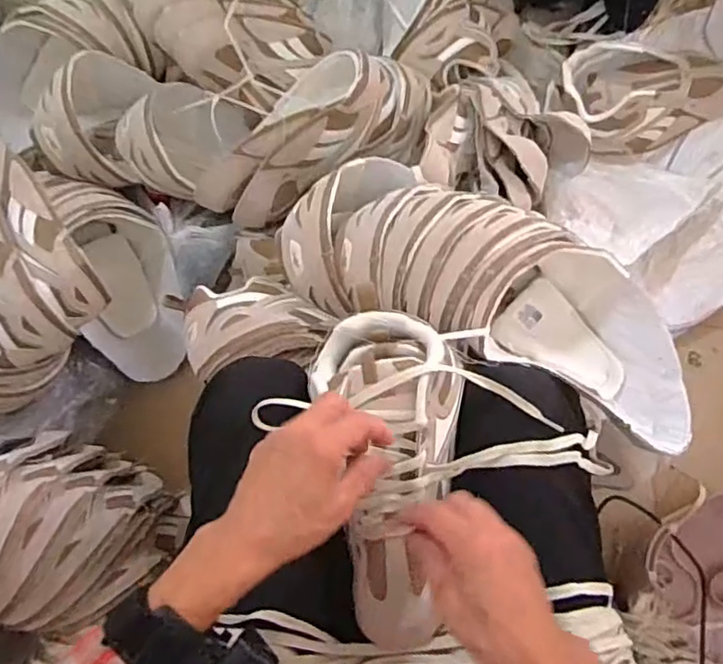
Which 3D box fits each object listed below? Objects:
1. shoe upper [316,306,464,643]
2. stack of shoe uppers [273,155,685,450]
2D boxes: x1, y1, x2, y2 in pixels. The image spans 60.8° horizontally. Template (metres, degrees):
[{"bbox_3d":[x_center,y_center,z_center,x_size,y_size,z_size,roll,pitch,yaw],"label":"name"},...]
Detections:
[{"bbox_3d":[0.021,0.105,0.482,0.112,0.058,0.251,1,78,1],"label":"shoe upper"},{"bbox_3d":[0.130,-0.049,0.608,0.440,0.114,0.172,26,75,8],"label":"stack of shoe uppers"}]

